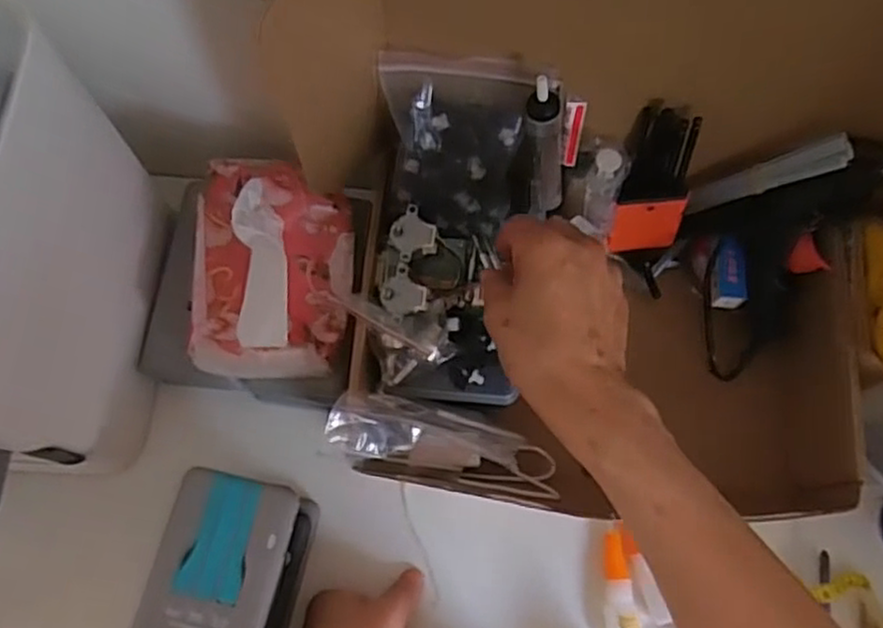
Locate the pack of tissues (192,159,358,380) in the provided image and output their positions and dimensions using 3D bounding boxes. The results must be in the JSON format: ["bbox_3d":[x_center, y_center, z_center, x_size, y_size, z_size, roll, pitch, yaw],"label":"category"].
[{"bbox_3d":[-0.109,-0.034,0.438,0.102,0.058,0.134,0,71,-1],"label":"pack of tissues"}]

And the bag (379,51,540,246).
[{"bbox_3d":[0.007,-0.095,0.437,0.085,0.131,0.034,-2,38,-5],"label":"bag"}]

